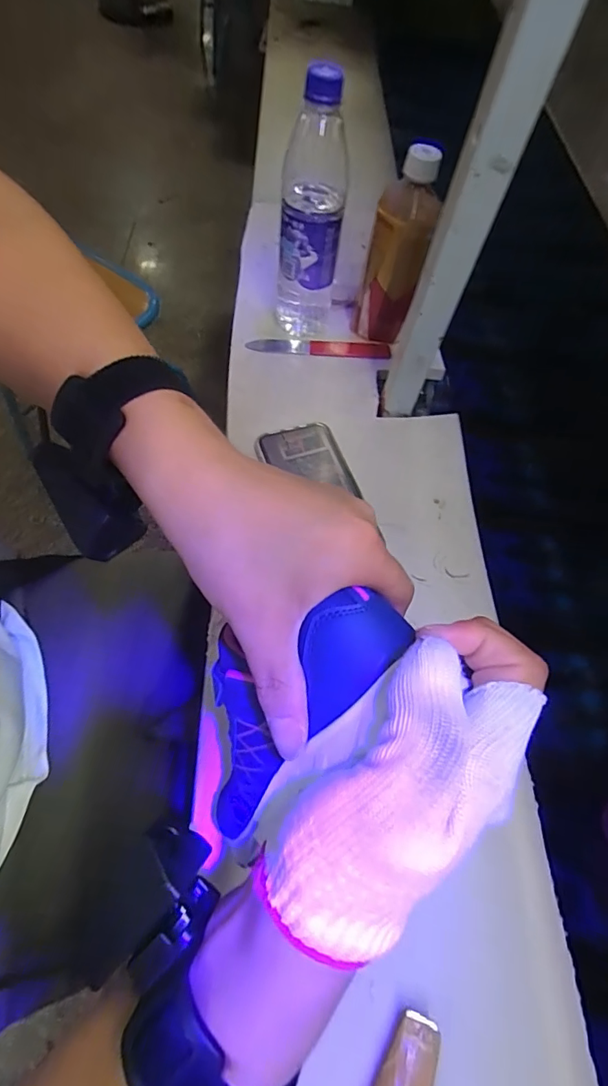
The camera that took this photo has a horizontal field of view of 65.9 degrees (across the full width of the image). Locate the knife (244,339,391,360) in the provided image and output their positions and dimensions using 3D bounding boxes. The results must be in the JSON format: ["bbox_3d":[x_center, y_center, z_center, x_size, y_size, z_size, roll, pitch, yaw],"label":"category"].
[{"bbox_3d":[0.019,-0.232,0.559,0.168,0.007,0.024,3,63,-5],"label":"knife"}]

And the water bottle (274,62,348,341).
[{"bbox_3d":[0.008,-0.322,0.478,0.064,0.227,0.059,2,63,-5],"label":"water bottle"}]

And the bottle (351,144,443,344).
[{"bbox_3d":[0.098,-0.304,0.505,0.061,0.179,0.056,21,63,4],"label":"bottle"}]

